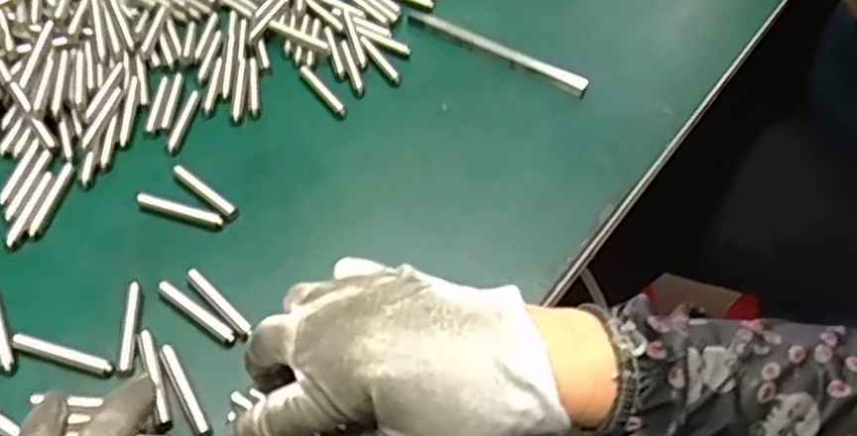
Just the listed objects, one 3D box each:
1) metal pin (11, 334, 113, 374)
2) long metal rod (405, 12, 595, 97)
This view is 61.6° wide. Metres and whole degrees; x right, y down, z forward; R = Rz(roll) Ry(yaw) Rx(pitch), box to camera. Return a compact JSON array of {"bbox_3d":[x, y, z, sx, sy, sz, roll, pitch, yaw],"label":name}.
[{"bbox_3d":[-0.169,0.063,0.331,0.050,0.004,0.007,16,52,7],"label":"metal pin"},{"bbox_3d":[0.046,-0.119,0.498,0.137,0.008,0.009,29,54,17],"label":"long metal rod"}]

